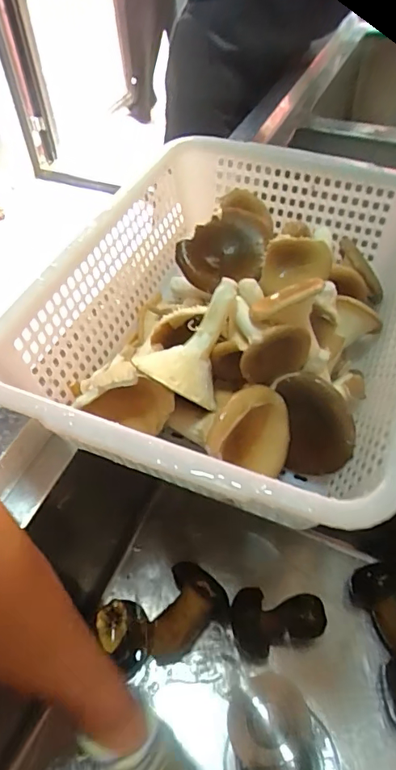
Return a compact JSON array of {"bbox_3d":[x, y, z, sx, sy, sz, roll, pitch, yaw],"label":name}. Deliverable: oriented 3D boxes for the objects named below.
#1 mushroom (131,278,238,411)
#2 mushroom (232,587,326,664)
[{"bbox_3d":[-0.011,-0.034,0.395,0.064,0.057,0.095,9,52,10],"label":"mushroom"},{"bbox_3d":[0.088,0.267,0.554,0.101,0.051,0.067,-5,50,-1],"label":"mushroom"}]

